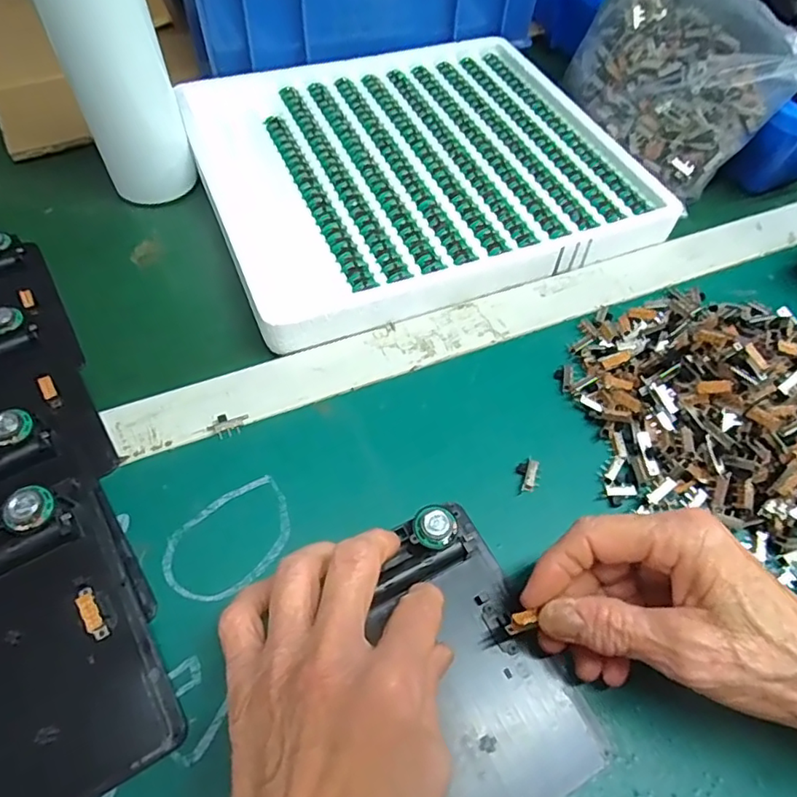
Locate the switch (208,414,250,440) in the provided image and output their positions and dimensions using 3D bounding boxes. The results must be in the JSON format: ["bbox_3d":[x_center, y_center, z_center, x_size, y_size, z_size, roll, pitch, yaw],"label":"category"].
[{"bbox_3d":[-0.096,0.015,0.323,0.022,0.004,0.014,-22,58,-18],"label":"switch"}]

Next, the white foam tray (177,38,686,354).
[{"bbox_3d":[0.008,-0.189,0.453,0.315,0.031,0.287,-21,59,-16],"label":"white foam tray"}]

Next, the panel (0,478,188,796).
[{"bbox_3d":[-0.166,0.110,0.235,0.112,0.035,0.126,-27,61,-19],"label":"panel"}]

